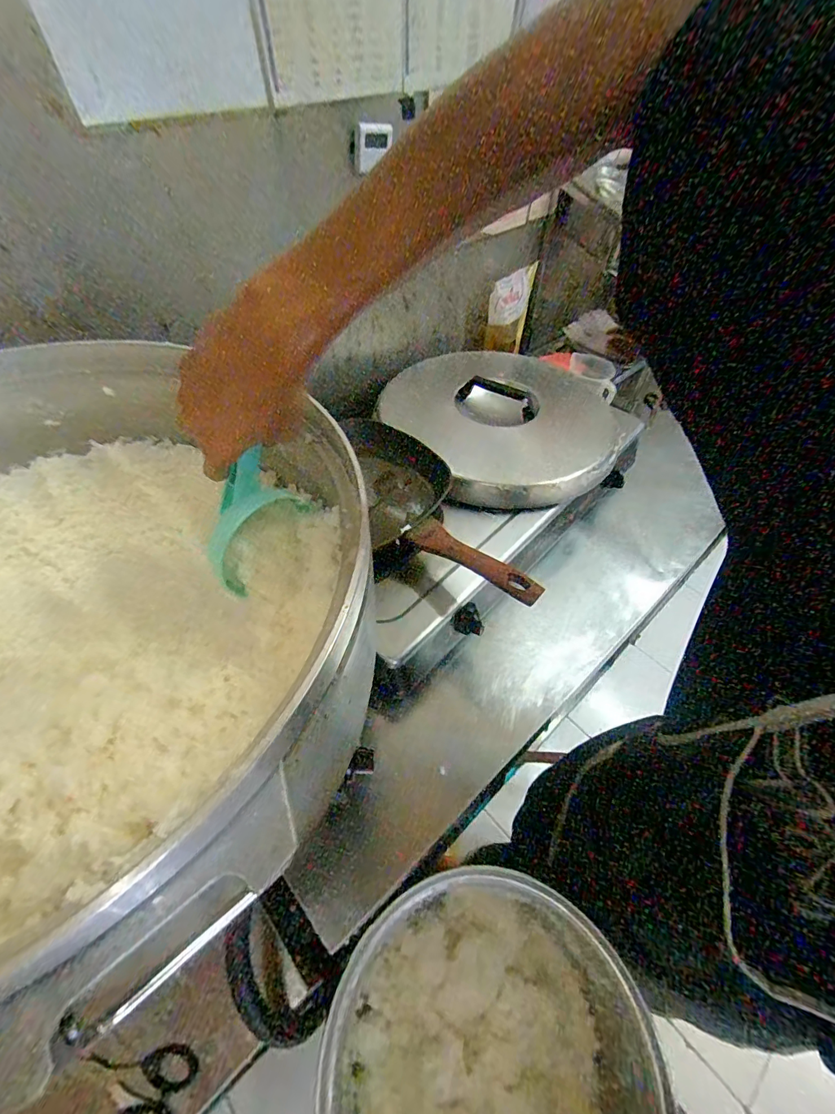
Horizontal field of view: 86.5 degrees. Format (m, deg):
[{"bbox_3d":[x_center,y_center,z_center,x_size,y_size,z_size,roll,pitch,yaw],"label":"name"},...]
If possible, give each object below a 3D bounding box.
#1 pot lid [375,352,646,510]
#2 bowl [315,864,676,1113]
[{"bbox_3d":[0.168,-0.271,0.810,0.415,0.078,0.426,1,51,-1],"label":"pot lid"},{"bbox_3d":[0.079,0.570,0.504,0.329,0.170,0.328,1,51,-1],"label":"bowl"}]

